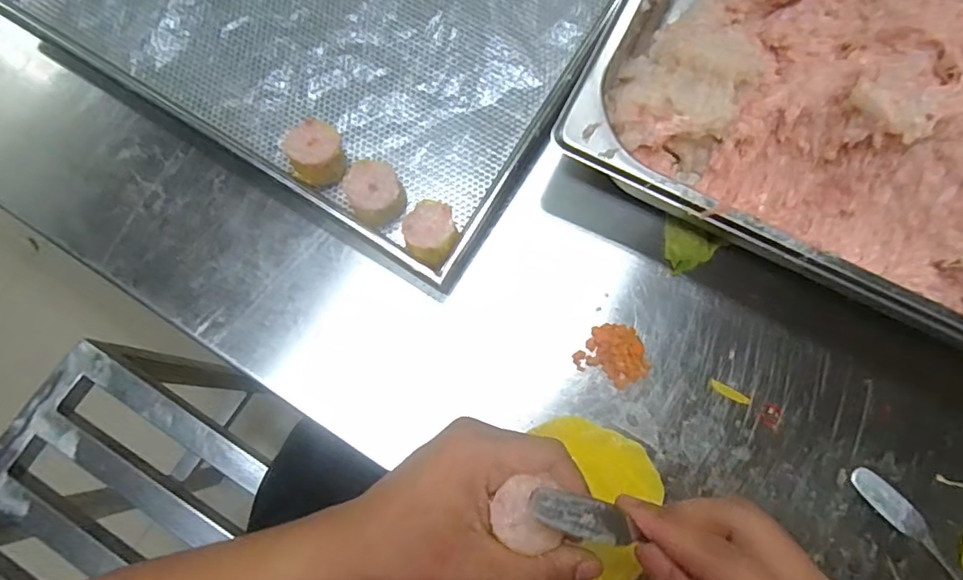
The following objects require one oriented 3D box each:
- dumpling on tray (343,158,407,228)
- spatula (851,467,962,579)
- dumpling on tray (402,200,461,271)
[{"bbox_3d":[-0.074,-0.067,0.387,0.036,0.033,0.043,-28,80,-5],"label":"dumpling on tray"},{"bbox_3d":[0.295,0.172,0.349,0.017,0.009,0.135,-40,81,-7],"label":"spatula"},{"bbox_3d":[-0.034,-0.039,0.383,0.037,0.027,0.042,29,80,6],"label":"dumpling on tray"}]

